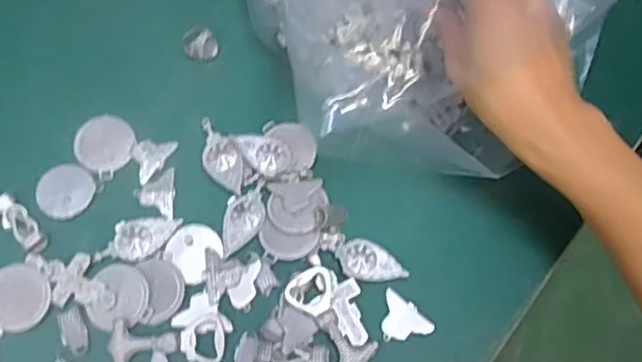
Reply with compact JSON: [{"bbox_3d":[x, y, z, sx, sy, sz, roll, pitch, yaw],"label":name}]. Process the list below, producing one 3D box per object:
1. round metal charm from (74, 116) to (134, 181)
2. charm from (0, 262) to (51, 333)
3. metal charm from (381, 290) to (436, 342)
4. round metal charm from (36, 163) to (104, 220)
[{"bbox_3d":[-0.148,-0.026,0.429,0.044,0.004,0.039,41,71,11],"label":"round metal charm"},{"bbox_3d":[-0.187,0.071,0.384,0.042,0.005,0.040,2,69,-4],"label":"charm"},{"bbox_3d":[0.052,0.083,0.395,0.030,0.005,0.032,-11,70,-9],"label":"metal charm"},{"bbox_3d":[-0.169,0.006,0.413,0.038,0.004,0.037,2,69,-4],"label":"round metal charm"}]

